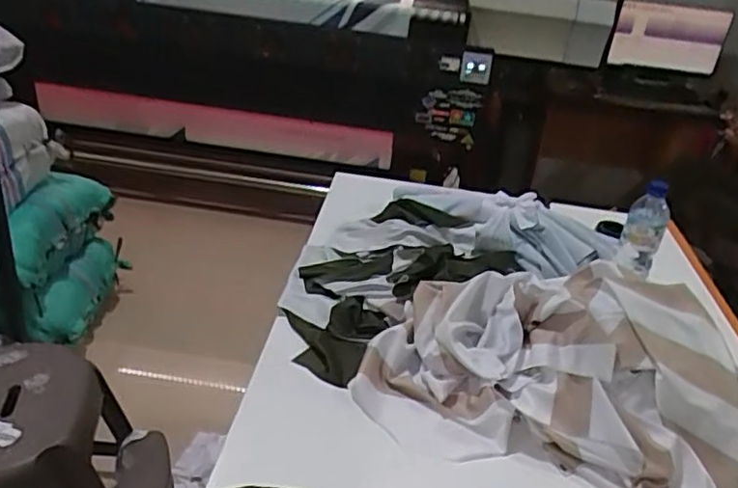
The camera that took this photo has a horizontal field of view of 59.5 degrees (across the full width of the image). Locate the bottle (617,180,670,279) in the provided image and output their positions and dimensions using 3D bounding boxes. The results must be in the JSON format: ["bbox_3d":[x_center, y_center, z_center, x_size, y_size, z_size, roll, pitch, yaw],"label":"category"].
[{"bbox_3d":[0.469,-0.029,1.098,0.063,0.162,0.064,19,31,22],"label":"bottle"}]

